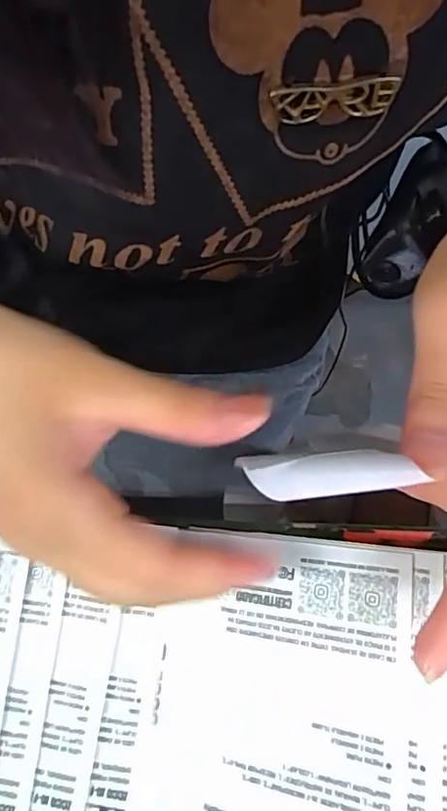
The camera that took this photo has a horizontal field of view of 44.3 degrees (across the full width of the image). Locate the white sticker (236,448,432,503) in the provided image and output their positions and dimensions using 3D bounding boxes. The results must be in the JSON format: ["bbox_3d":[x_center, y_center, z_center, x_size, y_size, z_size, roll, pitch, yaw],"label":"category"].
[{"bbox_3d":[0.029,0.020,0.160,0.055,0.006,0.014,-7,73,38],"label":"white sticker"}]

